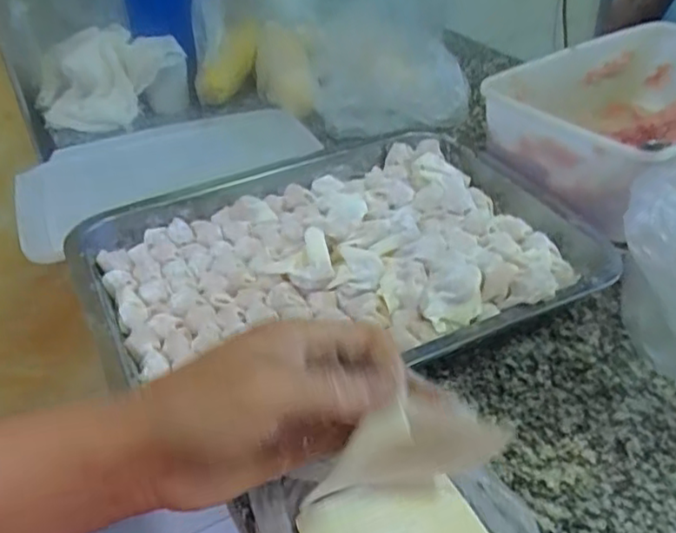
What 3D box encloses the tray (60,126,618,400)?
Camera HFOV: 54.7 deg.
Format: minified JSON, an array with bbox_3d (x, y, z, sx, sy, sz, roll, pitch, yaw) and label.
[{"bbox_3d":[-0.005,-0.014,0.487,0.346,0.043,0.266,-20,41,-20],"label":"tray"}]

